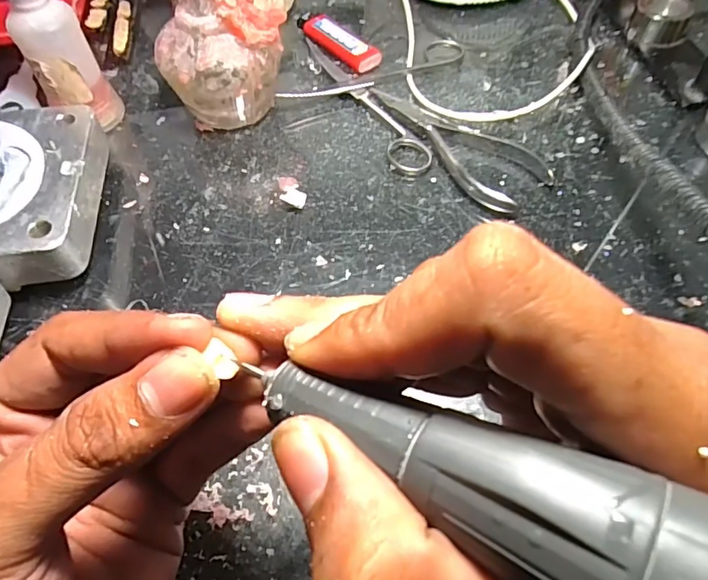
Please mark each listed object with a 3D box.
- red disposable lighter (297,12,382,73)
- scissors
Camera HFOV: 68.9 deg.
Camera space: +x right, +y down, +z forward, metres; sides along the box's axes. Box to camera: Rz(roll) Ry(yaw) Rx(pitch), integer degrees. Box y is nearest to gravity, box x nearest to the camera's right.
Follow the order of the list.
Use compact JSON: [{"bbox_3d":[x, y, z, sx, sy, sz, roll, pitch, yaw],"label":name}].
[{"bbox_3d":[-0.013,-0.183,0.378,0.022,0.012,0.076,-35,63,-19],"label":"red disposable lighter"},{"bbox_3d":[0.009,-0.133,0.347,0.108,0.012,0.123,13,58,10],"label":"scissors"}]

